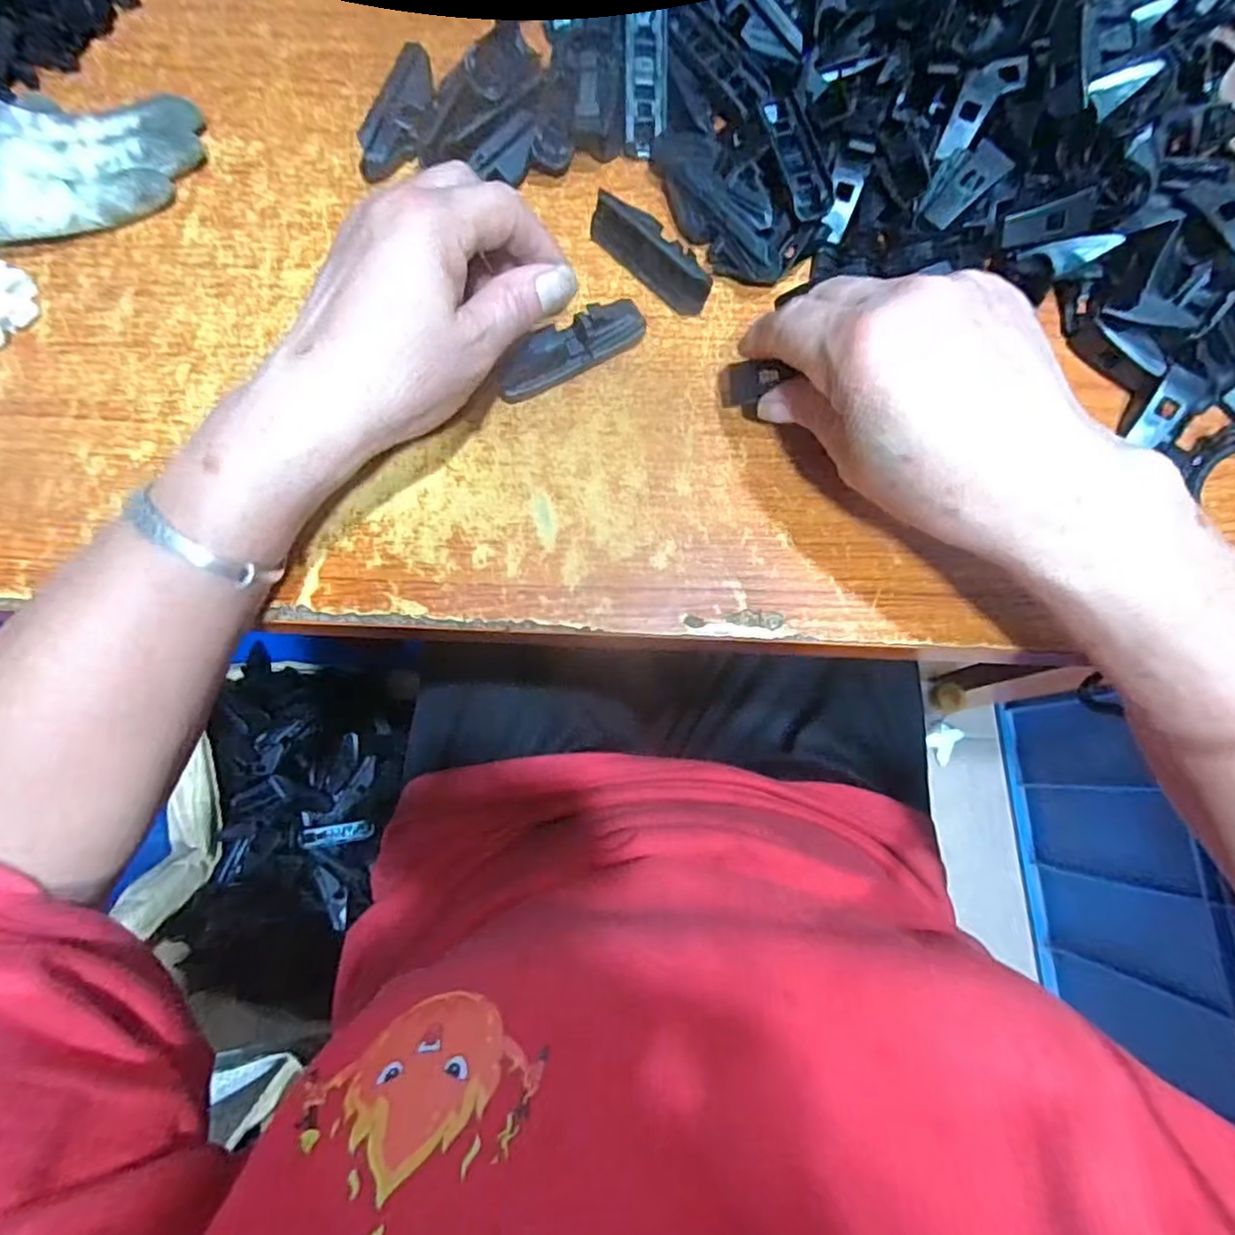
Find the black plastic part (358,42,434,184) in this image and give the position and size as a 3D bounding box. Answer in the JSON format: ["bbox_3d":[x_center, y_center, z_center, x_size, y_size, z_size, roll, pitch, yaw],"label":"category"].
[{"bbox_3d":[-0.107,-0.253,0.325,0.022,0.021,0.068,21,78,5],"label":"black plastic part"}]

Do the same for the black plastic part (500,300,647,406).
[{"bbox_3d":[-0.022,-0.123,0.295,0.072,0.020,0.015,-29,78,-2],"label":"black plastic part"}]

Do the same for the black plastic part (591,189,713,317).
[{"bbox_3d":[0.016,-0.178,0.311,0.072,0.017,0.021,43,80,9],"label":"black plastic part"}]

